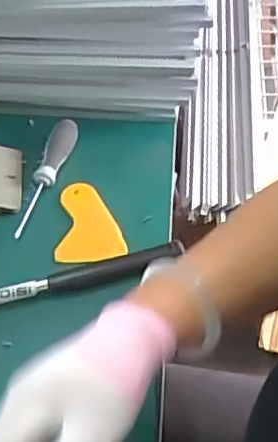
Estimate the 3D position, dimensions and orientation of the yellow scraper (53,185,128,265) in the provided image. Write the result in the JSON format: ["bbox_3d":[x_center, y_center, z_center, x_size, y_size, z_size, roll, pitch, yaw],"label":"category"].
[{"bbox_3d":[-0.056,-0.002,0.634,0.069,0.008,0.107,-11,53,-5],"label":"yellow scraper"}]

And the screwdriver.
[{"bbox_3d":[-0.106,-0.051,0.659,0.029,0.034,0.156,14,54,13],"label":"screwdriver"}]

